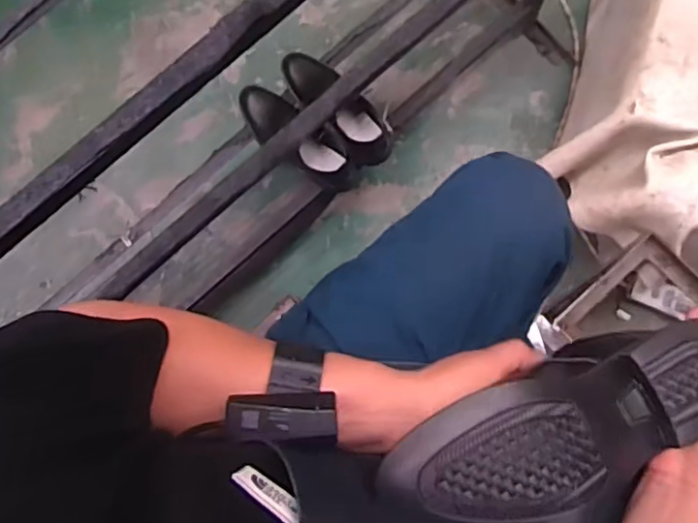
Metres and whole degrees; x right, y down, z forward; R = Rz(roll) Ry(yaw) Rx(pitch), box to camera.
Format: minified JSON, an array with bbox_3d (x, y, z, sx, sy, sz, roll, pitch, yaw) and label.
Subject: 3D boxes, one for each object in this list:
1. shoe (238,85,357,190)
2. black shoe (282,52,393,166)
[{"bbox_3d":[-0.099,-0.233,1.164,0.263,0.077,0.092,41,86,8],"label":"shoe"},{"bbox_3d":[-0.022,-0.293,1.169,0.093,0.067,0.265,-40,82,-3],"label":"black shoe"}]

